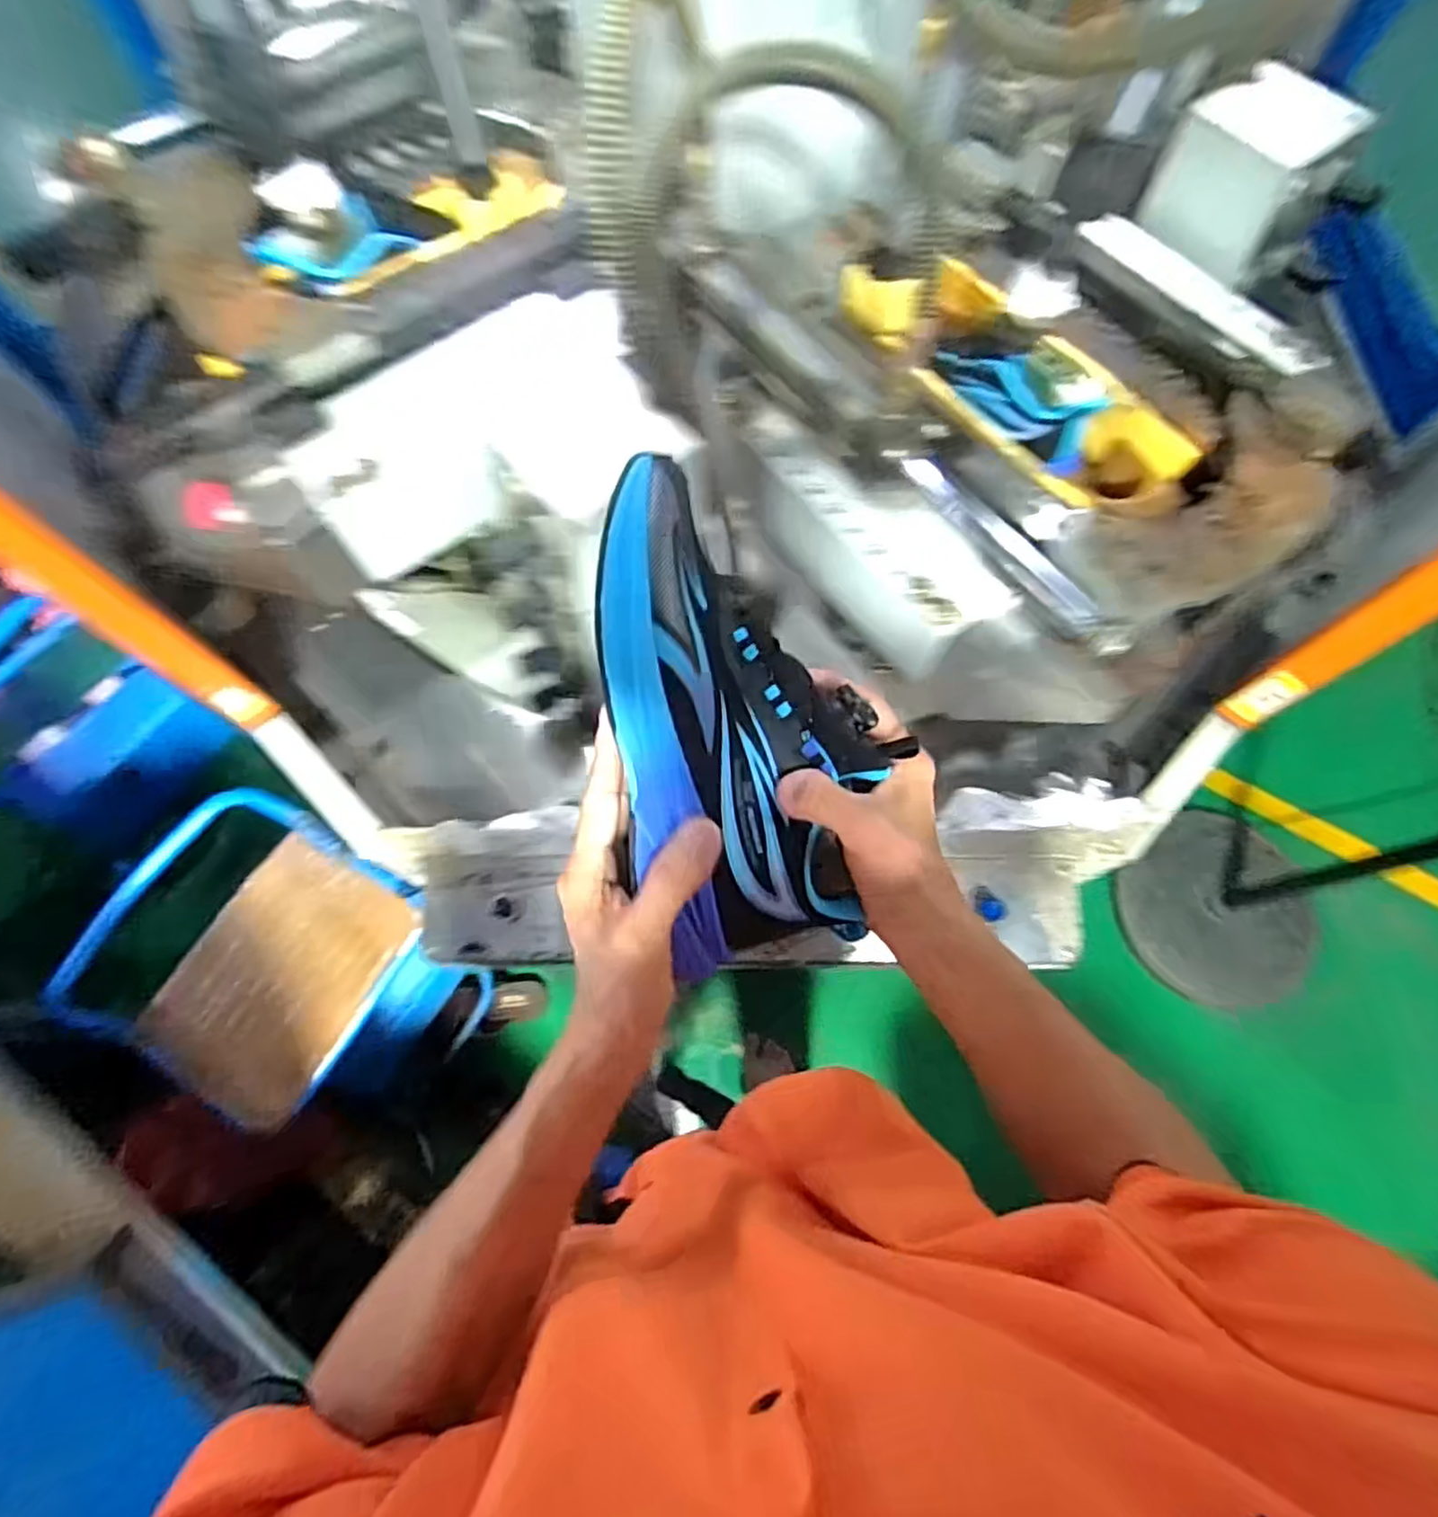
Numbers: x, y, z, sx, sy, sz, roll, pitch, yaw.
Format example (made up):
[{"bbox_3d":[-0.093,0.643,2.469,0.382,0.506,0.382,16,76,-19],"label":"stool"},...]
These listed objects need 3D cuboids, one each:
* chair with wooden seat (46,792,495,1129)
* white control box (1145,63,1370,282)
[{"bbox_3d":[-0.664,0.339,1.197,0.377,0.481,0.356,33,76,11],"label":"chair with wooden seat"},{"bbox_3d":[0.558,-0.623,0.762,0.127,0.108,0.141,-41,75,-11],"label":"white control box"}]

